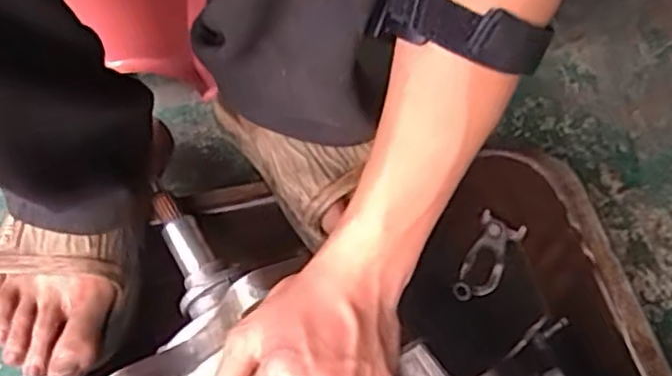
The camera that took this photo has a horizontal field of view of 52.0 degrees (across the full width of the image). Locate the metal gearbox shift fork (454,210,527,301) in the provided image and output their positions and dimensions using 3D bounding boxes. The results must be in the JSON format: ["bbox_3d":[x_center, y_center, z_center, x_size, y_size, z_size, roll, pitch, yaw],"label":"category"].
[{"bbox_3d":[0.134,0.064,0.616,0.039,0.011,0.081,26,82,13],"label":"metal gearbox shift fork"}]

